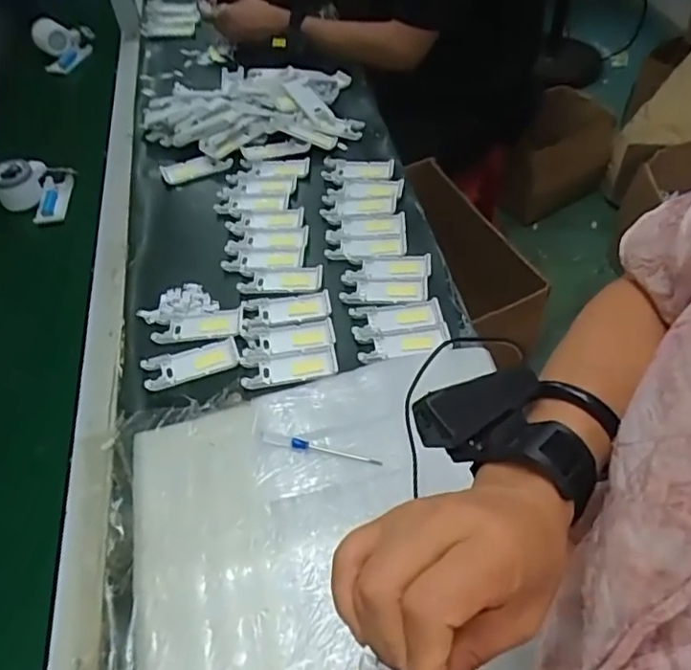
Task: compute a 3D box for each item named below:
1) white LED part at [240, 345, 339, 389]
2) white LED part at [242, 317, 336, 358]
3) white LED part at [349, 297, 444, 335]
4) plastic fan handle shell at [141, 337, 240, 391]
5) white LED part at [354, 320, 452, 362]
[{"bbox_3d":[-0.062,0.037,0.676,0.106,0.005,0.041,-9,50,-3],"label":"white LED part"},{"bbox_3d":[-0.065,0.003,0.706,0.102,0.008,0.042,-9,50,-4],"label":"white LED part"},{"bbox_3d":[0.059,-0.023,0.714,0.104,0.009,0.044,-8,50,-3],"label":"white LED part"},{"bbox_3d":[-0.174,0.030,0.681,0.103,0.008,0.043,-15,50,-8],"label":"plastic fan handle shell"},{"bbox_3d":[0.066,0.009,0.687,0.106,0.008,0.042,-7,50,-2],"label":"white LED part"}]

